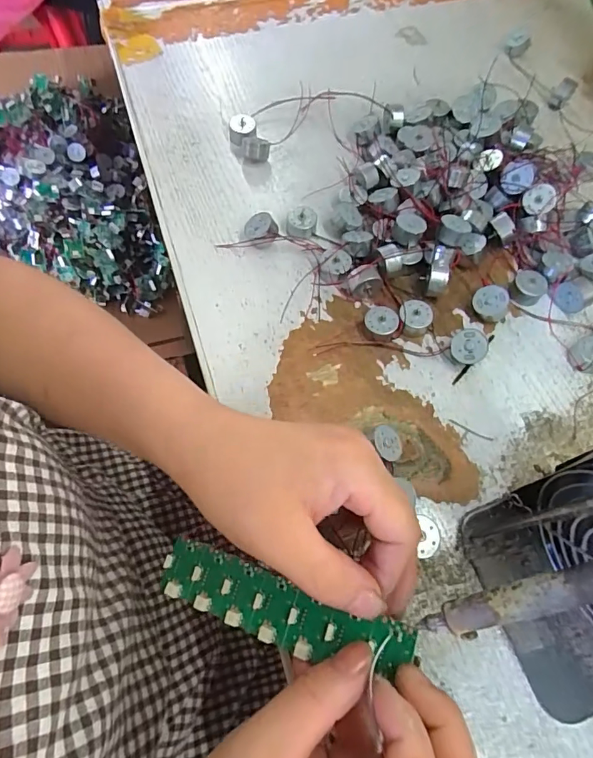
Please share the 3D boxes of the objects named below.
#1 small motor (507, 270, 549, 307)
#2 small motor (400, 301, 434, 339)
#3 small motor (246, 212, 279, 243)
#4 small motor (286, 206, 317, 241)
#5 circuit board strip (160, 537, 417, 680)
[{"bbox_3d":[0.173,-0.068,0.336,0.023,0.014,0.024,1,65,-2],"label":"small motor"},{"bbox_3d":[0.085,-0.043,0.322,0.022,0.014,0.024,1,65,-2],"label":"small motor"},{"bbox_3d":[-0.027,-0.113,0.347,0.025,0.019,0.022,-3,65,-3],"label":"small motor"},{"bbox_3d":[0.004,-0.120,0.352,0.023,0.014,0.023,0,65,-2],"label":"small motor"},{"bbox_3d":[-0.012,0.113,0.224,0.134,0.007,0.030,9,63,25],"label":"circuit board strip"}]

